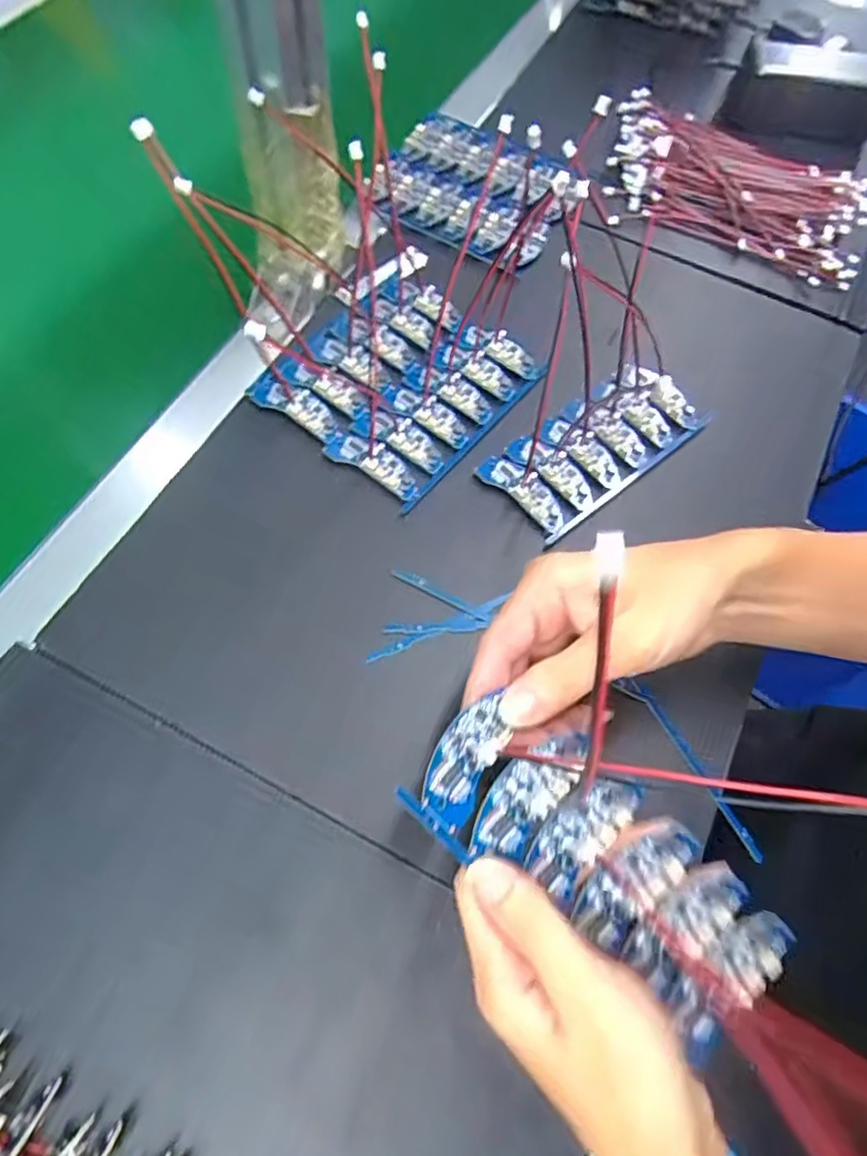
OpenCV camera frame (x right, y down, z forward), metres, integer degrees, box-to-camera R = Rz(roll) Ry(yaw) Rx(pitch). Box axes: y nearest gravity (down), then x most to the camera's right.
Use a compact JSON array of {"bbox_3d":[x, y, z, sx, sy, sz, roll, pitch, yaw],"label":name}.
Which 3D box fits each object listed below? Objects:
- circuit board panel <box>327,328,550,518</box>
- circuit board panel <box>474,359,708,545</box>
[{"bbox_3d":[0.006,-0.116,0.440,0.070,0.010,0.151,38,68,14],"label":"circuit board panel"},{"bbox_3d":[0.109,-0.090,0.435,0.151,0.010,0.070,-38,72,-19],"label":"circuit board panel"}]

